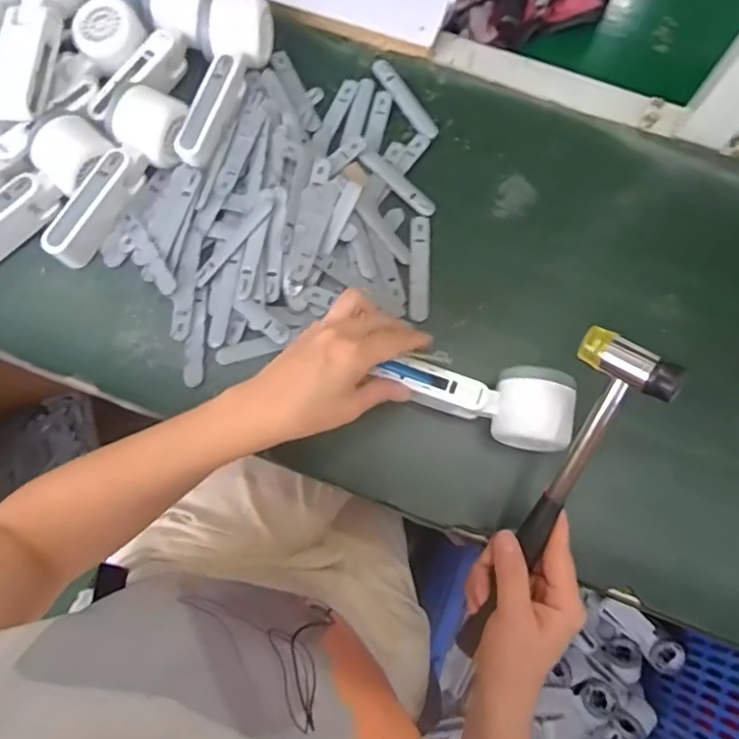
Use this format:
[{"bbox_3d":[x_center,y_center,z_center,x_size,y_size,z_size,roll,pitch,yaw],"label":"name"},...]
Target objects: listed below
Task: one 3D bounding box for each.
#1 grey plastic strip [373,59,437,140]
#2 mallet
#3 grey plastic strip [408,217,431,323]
[{"bbox_3d":[0.033,-0.255,0.544,0.018,0.004,0.097,-30,79,-8],"label":"grey plastic strip"},{"bbox_3d":[0.115,0.097,0.382,0.051,0.034,0.250,24,109,4],"label":"mallet"},{"bbox_3d":[0.044,-0.088,0.499,0.017,0.004,0.095,3,76,-1],"label":"grey plastic strip"}]

